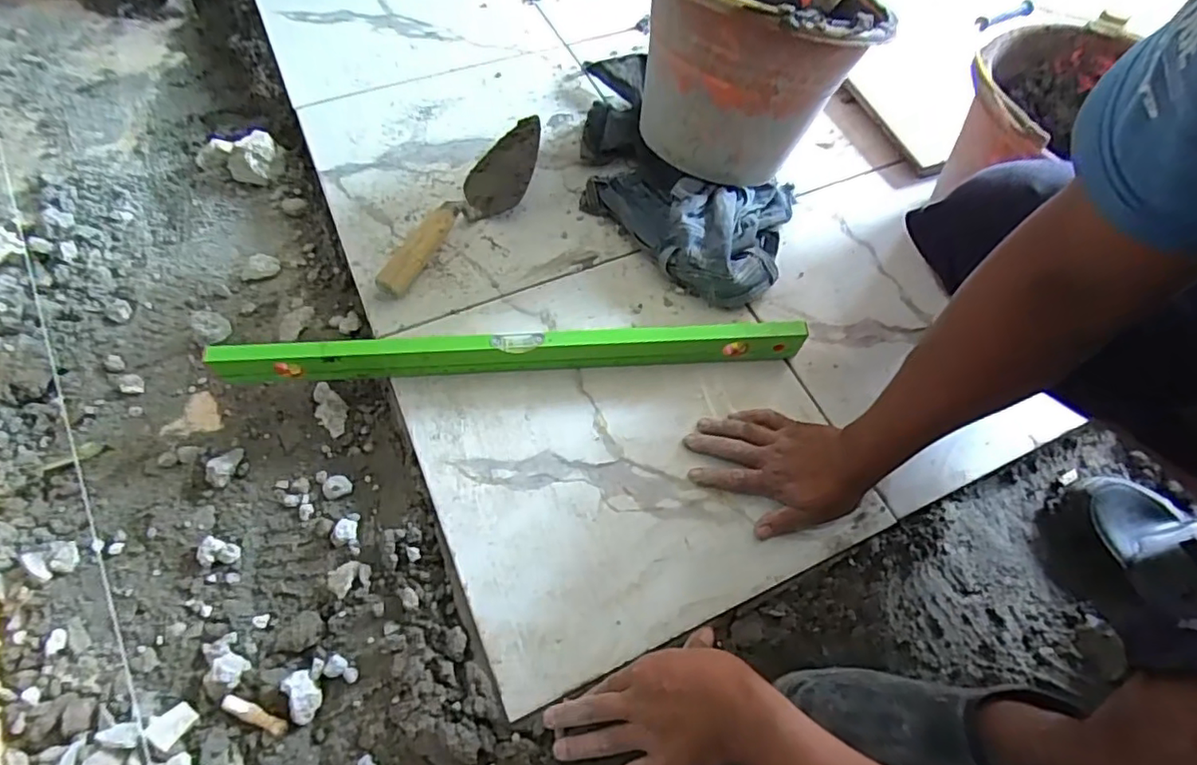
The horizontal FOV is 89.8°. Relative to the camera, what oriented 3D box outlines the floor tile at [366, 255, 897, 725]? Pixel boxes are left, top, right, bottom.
[{"bbox_3d":[0.021,0.042,0.616,0.389,0.011,0.400,-21,64,-14],"label":"floor tile"}]

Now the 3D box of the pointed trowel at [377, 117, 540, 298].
[{"bbox_3d":[-0.149,-0.203,0.705,0.085,0.051,0.280,23,62,9],"label":"pointed trowel"}]

